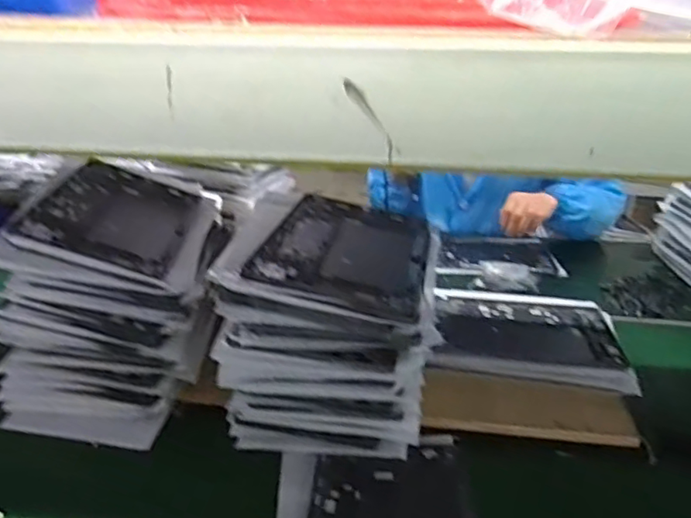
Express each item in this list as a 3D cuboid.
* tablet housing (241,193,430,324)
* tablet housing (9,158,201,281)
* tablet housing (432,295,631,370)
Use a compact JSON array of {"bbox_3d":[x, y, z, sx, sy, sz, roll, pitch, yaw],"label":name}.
[{"bbox_3d":[0.006,-0.015,0.647,0.171,0.009,0.260,12,26,6],"label":"tablet housing"},{"bbox_3d":[-0.291,-0.055,0.738,0.172,0.020,0.251,17,25,-11],"label":"tablet housing"},{"bbox_3d":[0.264,0.100,0.841,0.253,0.013,0.193,5,18,3],"label":"tablet housing"}]

